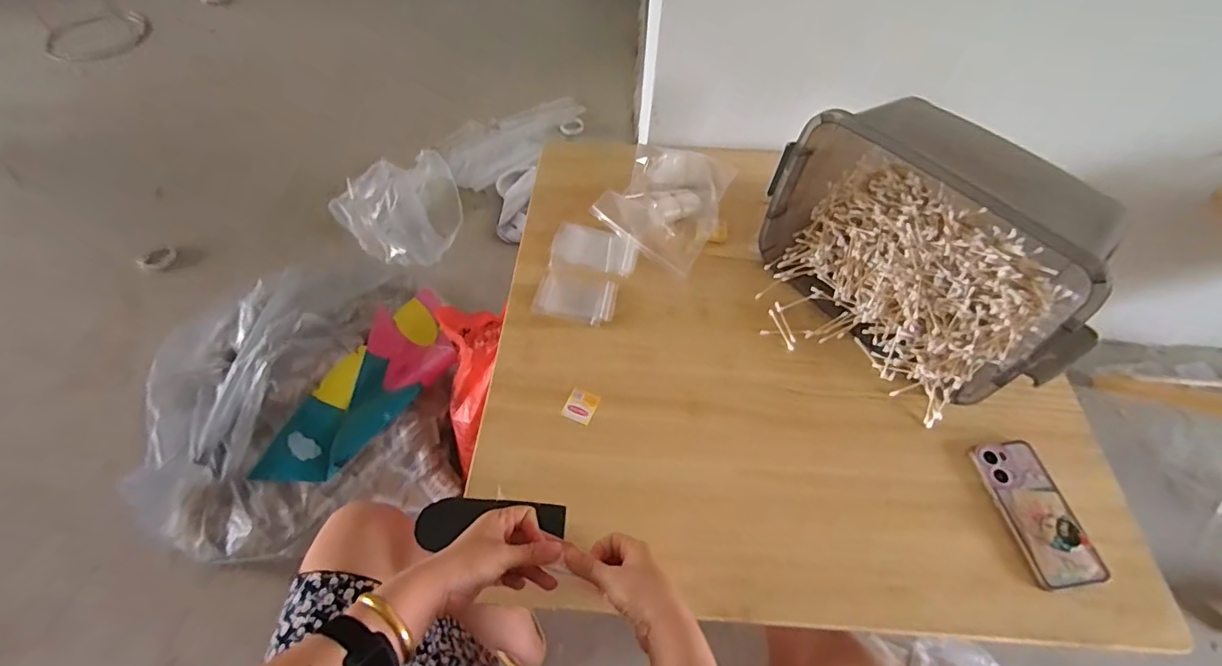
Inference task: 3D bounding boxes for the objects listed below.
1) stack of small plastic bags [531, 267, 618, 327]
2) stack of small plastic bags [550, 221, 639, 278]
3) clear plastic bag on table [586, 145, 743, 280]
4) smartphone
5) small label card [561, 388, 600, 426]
[{"bbox_3d":[-0.052,-0.054,0.781,0.114,0.013,0.084,11,55,6],"label":"stack of small plastic bags"},{"bbox_3d":[-0.024,-0.134,0.821,0.131,0.012,0.084,10,55,5],"label":"stack of small plastic bags"},{"bbox_3d":[0.091,-0.221,0.866,0.182,0.044,0.239,24,58,14],"label":"clear plastic bag on table"},{"bbox_3d":[0.489,0.201,0.599,0.084,0.017,0.161,-4,55,-5],"label":"smartphone"},{"bbox_3d":[-0.039,0.095,0.681,0.037,0.004,0.043,26,60,-2],"label":"small label card"}]

